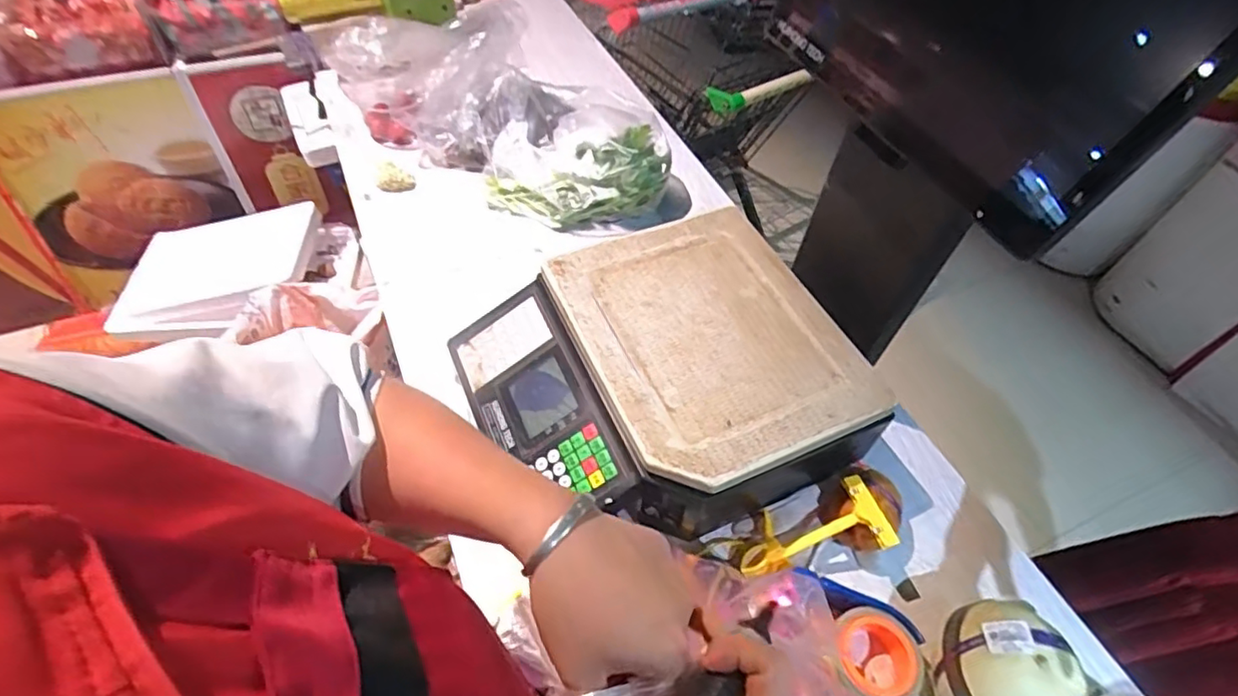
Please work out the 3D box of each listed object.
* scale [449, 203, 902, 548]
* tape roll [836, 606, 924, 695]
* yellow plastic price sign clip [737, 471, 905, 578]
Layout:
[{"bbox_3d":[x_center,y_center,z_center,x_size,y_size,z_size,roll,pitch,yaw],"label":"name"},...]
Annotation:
[{"bbox_3d":[0.043,0.031,0.736,0.420,0.132,0.354,-16,56,-17],"label":"scale"},{"bbox_3d":[0.266,0.322,0.628,0.073,0.058,0.092,-9,54,-12],"label":"tape roll"},{"bbox_3d":[0.214,0.212,0.679,0.163,0.024,0.080,-24,56,5],"label":"yellow plastic price sign clip"}]

